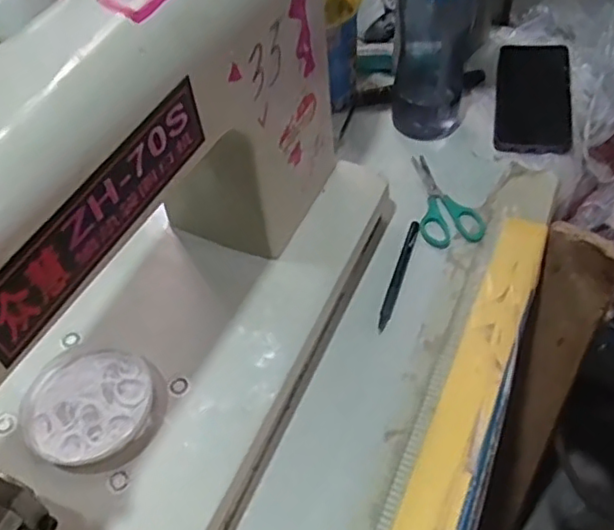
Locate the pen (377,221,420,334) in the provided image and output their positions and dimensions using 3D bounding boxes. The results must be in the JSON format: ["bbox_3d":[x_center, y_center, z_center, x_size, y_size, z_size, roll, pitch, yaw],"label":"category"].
[{"bbox_3d":[0.084,0.008,0.564,0.010,0.011,0.125,11,54,18],"label":"pen"}]

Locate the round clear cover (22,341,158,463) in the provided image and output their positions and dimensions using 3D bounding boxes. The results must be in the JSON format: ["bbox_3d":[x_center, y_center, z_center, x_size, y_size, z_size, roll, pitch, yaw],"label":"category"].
[{"bbox_3d":[-0.161,0.097,0.449,0.098,0.011,0.087,18,55,18],"label":"round clear cover"}]

